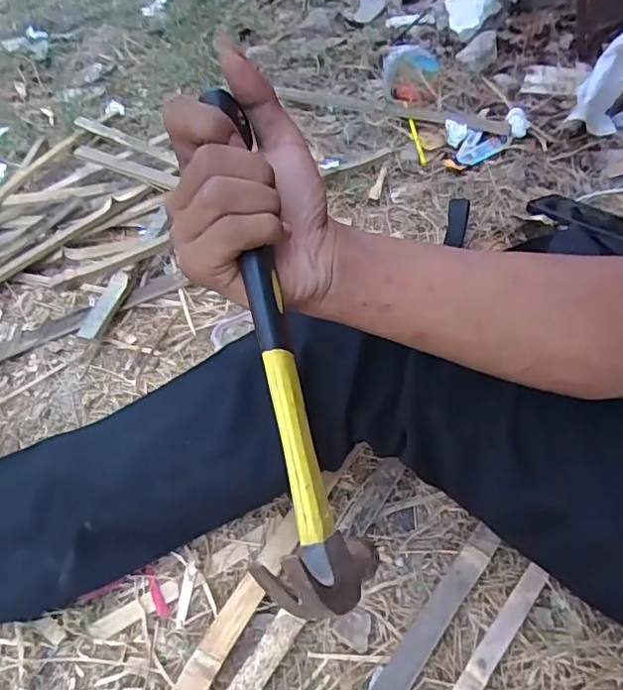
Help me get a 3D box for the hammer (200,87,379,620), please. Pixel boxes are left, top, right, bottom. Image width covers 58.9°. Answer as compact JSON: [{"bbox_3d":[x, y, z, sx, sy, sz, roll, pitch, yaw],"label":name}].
[{"bbox_3d":[-0.018,-0.003,0.282,0.052,0.081,0.260,-12,80,-4],"label":"hammer"}]

